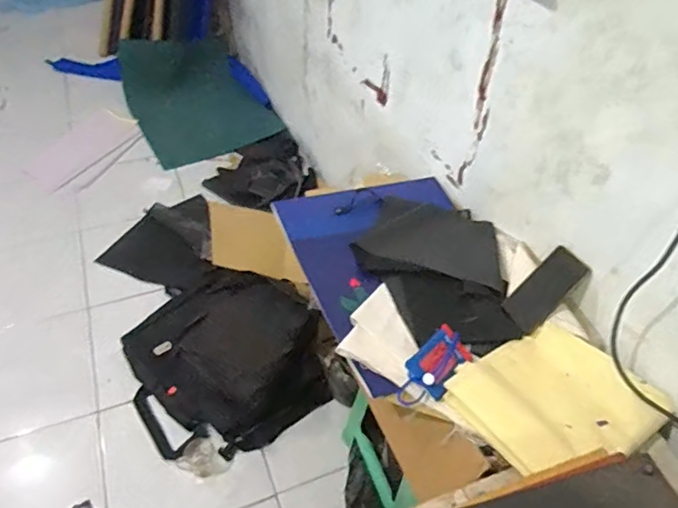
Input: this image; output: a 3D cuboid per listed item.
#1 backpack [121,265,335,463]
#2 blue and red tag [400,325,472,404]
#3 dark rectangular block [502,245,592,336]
[{"bbox_3d":[-0.342,0.288,1.603,0.550,0.128,0.581,-26,52,-25],"label":"backpack"},{"bbox_3d":[0.157,0.185,0.883,0.072,0.041,0.160,30,52,25],"label":"blue and red tag"},{"bbox_3d":[0.379,0.065,0.994,0.020,0.157,0.075,22,21,-51],"label":"dark rectangular block"}]

